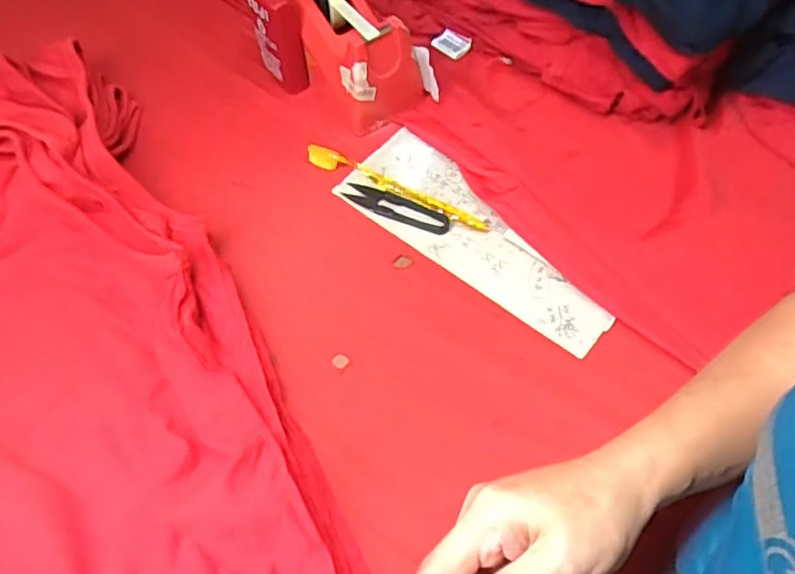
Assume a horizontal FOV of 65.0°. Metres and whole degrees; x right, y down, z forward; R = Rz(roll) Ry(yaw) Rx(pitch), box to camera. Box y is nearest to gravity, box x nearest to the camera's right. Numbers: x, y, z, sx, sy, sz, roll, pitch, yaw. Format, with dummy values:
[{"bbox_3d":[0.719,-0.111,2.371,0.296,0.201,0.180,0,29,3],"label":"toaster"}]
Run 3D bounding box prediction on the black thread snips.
[{"bbox_3d":[-0.002,-0.069,0.540,0.098,0.005,0.021,22,79,15],"label":"black thread snips"}]

